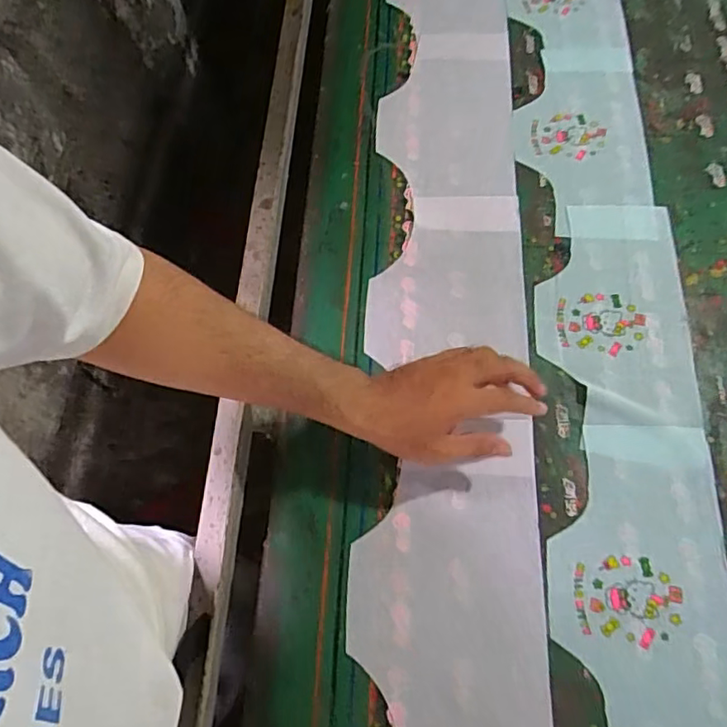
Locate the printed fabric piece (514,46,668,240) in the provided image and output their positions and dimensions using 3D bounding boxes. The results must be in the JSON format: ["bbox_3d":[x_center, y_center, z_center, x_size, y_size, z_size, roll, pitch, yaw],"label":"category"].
[{"bbox_3d":[0.264,-0.278,0.706,0.156,0.011,0.298,1,66,2],"label":"printed fabric piece"}]

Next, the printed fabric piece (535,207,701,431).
[{"bbox_3d":[0.259,-0.060,0.609,0.150,0.009,0.263,4,67,4],"label":"printed fabric piece"}]

